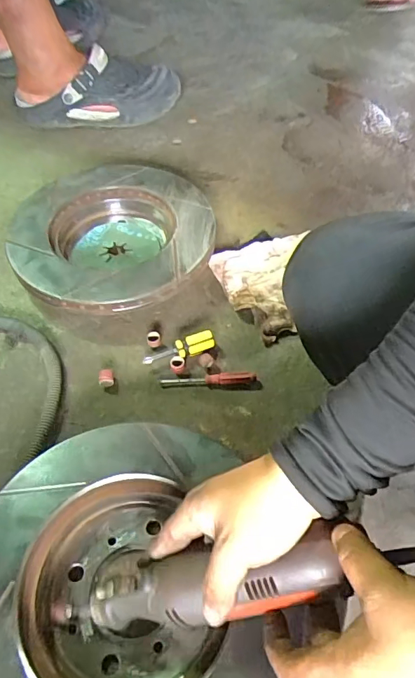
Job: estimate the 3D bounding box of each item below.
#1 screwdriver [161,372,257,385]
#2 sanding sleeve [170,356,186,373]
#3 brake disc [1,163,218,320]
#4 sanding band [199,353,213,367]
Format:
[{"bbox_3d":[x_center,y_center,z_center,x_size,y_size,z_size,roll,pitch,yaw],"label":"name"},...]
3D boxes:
[{"bbox_3d":[0.001,0.042,0.490,0.100,0.014,0.011,0,53,2],"label":"screwdriver"},{"bbox_3d":[-0.032,0.028,0.499,0.016,0.012,0.017,-1,53,1],"label":"sanding sleeve"},{"bbox_3d":[-0.120,-0.127,0.595,0.243,0.051,0.247,-1,53,1],"label":"brake disc"},{"bbox_3d":[-0.001,0.023,0.503,0.015,0.011,0.013,0,53,2],"label":"sanding band"}]

